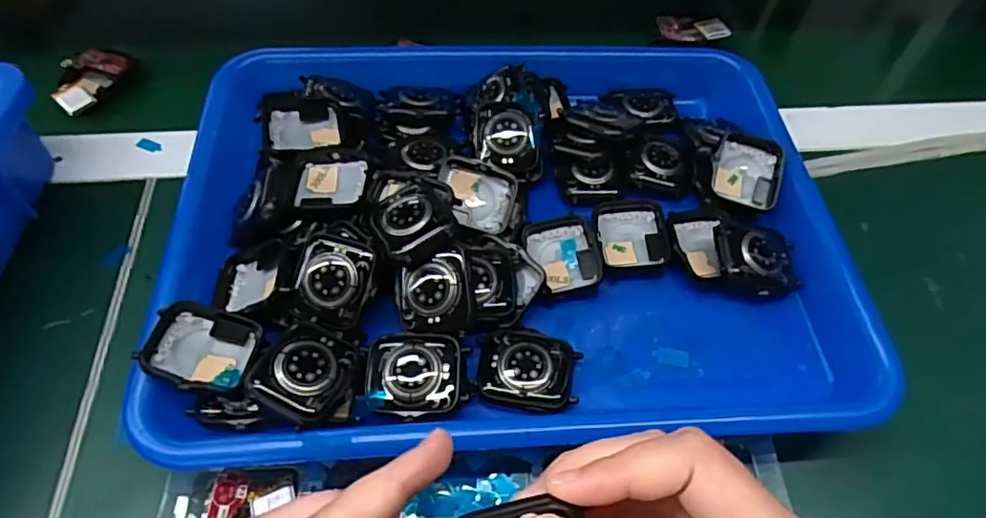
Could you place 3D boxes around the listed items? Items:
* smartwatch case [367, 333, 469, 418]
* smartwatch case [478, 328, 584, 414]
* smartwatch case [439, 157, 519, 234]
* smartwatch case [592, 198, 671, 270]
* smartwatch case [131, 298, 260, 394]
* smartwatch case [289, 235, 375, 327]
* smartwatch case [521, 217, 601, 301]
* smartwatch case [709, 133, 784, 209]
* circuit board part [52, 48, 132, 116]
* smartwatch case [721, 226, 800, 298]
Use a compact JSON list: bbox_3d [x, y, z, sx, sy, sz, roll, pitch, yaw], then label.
[{"bbox_3d":[-0.033,0.048,0.259,0.041,0.012,0.034,-5,55,-5],"label":"smartwatch case"},{"bbox_3d":[0.016,0.049,0.276,0.044,0.008,0.038,3,55,0],"label":"smartwatch case"},{"bbox_3d":[-0.009,-0.033,0.320,0.041,0.009,0.034,18,81,-2],"label":"smartwatch case"},{"bbox_3d":[0.072,-0.013,0.321,0.035,0.012,0.041,-1,55,-2],"label":"smartwatch case"},{"bbox_3d":[-0.124,0.038,0.260,0.039,0.017,0.037,9,55,4],"label":"smartwatch case"},{"bbox_3d":[-0.072,0.010,0.275,0.038,0.009,0.038,10,87,-2],"label":"smartwatch case"},{"bbox_3d":[0.036,-0.001,0.312,0.035,0.012,0.043,-11,56,-9],"label":"smartwatch case"},{"bbox_3d":[0.140,-0.048,0.334,0.036,0.011,0.039,14,81,16],"label":"smartwatch case"},{"bbox_3d":[-0.268,-0.118,0.401,0.033,0.016,0.062,12,55,6],"label":"circuit board part"},{"bbox_3d":[0.134,0.001,0.309,0.041,0.012,0.041,0,73,-13],"label":"smartwatch case"}]

